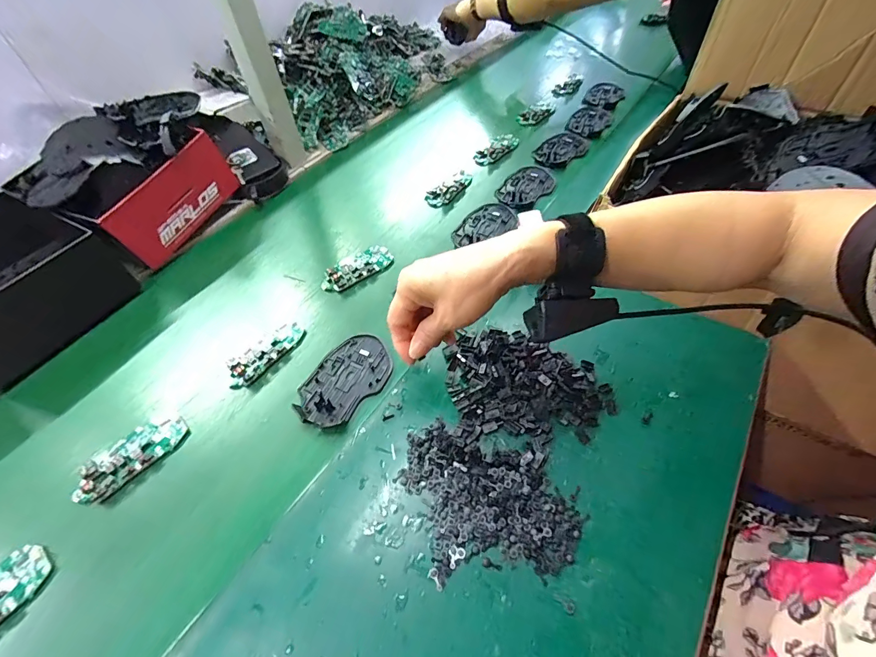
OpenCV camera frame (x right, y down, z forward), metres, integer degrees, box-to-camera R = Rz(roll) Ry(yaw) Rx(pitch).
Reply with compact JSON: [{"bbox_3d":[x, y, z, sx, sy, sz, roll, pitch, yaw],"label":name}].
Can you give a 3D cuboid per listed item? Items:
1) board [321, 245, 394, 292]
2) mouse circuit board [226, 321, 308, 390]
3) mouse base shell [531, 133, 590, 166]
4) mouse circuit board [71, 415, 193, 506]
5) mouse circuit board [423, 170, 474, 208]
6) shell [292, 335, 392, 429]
[{"bbox_3d":[-0.108,-0.080,0.521,0.099,0.013,0.049,-34,57,-21],"label":"board"},{"bbox_3d":[-0.191,0.027,0.439,0.041,0.010,0.092,32,61,26],"label":"mouse circuit board"},{"bbox_3d":[0.217,-0.319,0.703,0.119,0.010,0.072,-33,56,-20],"label":"mouse base shell"},{"bbox_3d":[-0.289,0.118,0.373,0.050,0.010,0.096,34,62,27],"label":"mouse circuit board"},{"bbox_3d":[0.018,-0.226,0.634,0.045,0.023,0.092,22,57,21],"label":"mouse circuit board"},{"bbox_3d":[-0.097,0.051,0.411,0.073,0.009,0.110,33,61,27],"label":"shell"}]

